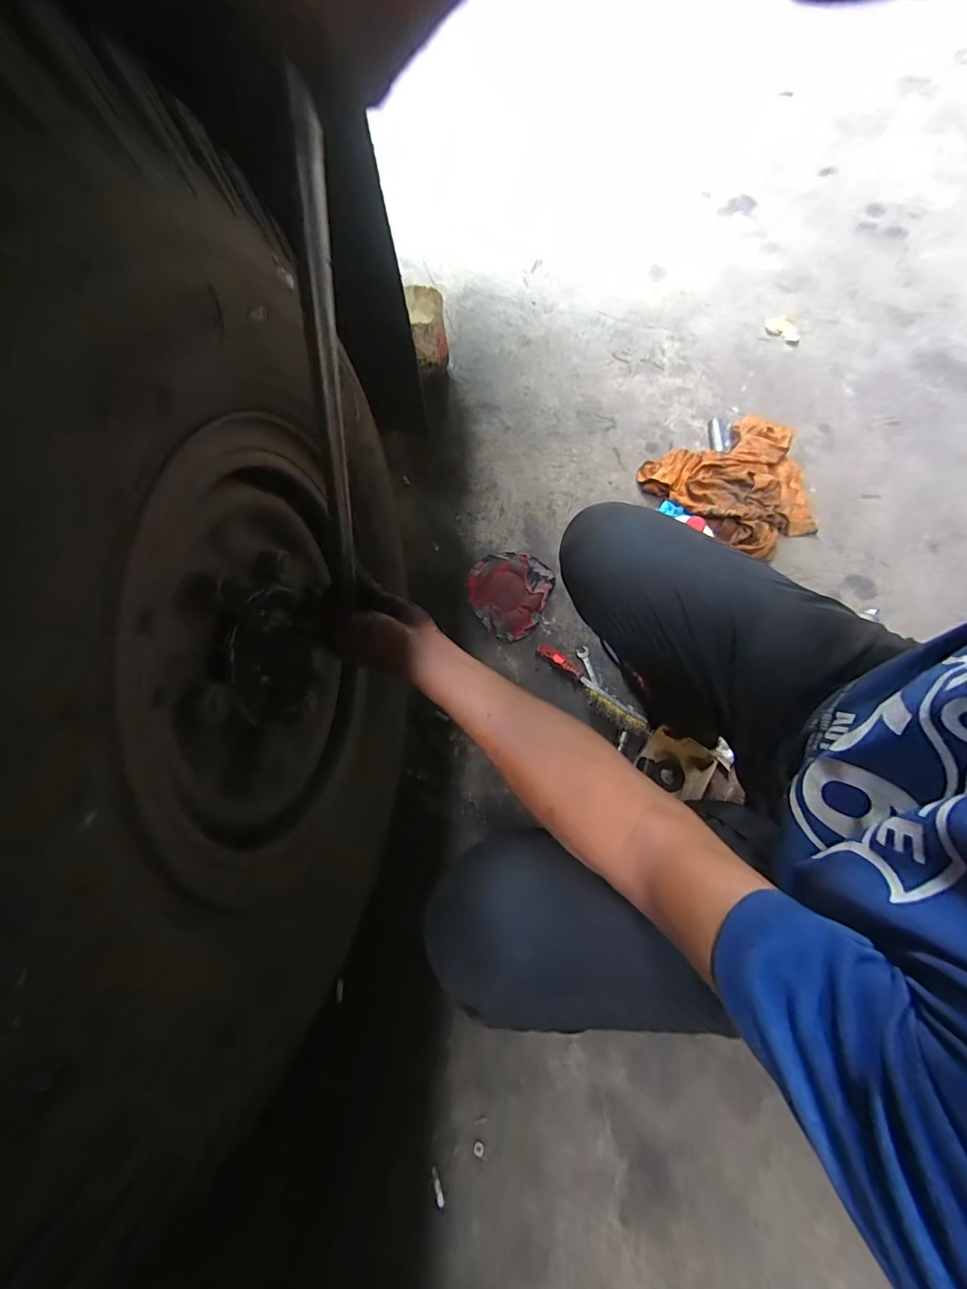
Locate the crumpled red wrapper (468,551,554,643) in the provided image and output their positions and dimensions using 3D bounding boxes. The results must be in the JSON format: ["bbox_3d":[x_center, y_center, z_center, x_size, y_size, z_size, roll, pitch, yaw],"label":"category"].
[{"bbox_3d":[0.046,-0.108,0.886,0.162,0.032,0.181,23,73,10],"label":"crumpled red wrapper"}]

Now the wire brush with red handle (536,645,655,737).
[{"bbox_3d":[0.193,0.084,0.813,0.239,0.034,0.047,39,77,15],"label":"wire brush with red handle"}]

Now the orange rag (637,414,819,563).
[{"bbox_3d":[0.559,-0.349,0.936,0.352,0.065,0.314,-31,72,-8],"label":"orange rag"}]

